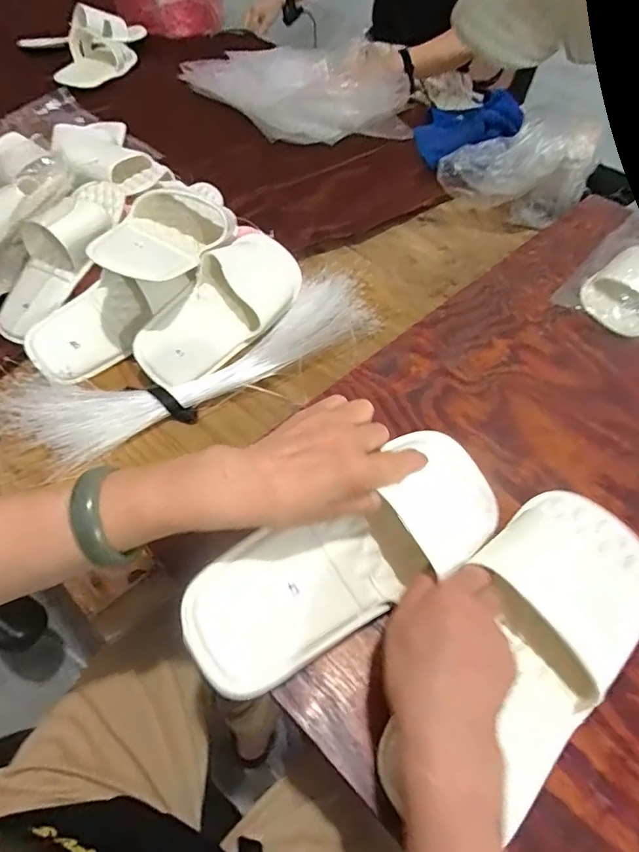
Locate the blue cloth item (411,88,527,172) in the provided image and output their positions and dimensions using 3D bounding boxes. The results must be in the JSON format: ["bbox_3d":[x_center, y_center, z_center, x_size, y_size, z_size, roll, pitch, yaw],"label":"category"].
[{"bbox_3d":[0.303,-0.631,1.010,0.217,0.069,0.098,-10,49,18],"label":"blue cloth item"}]

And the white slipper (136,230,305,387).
[{"bbox_3d":[-0.118,-0.147,0.599,0.104,0.070,0.262,45,60,-12],"label":"white slipper"}]

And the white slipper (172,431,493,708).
[{"bbox_3d":[0.037,0.086,0.354,0.256,0.062,0.100,-27,58,-19],"label":"white slipper"}]

